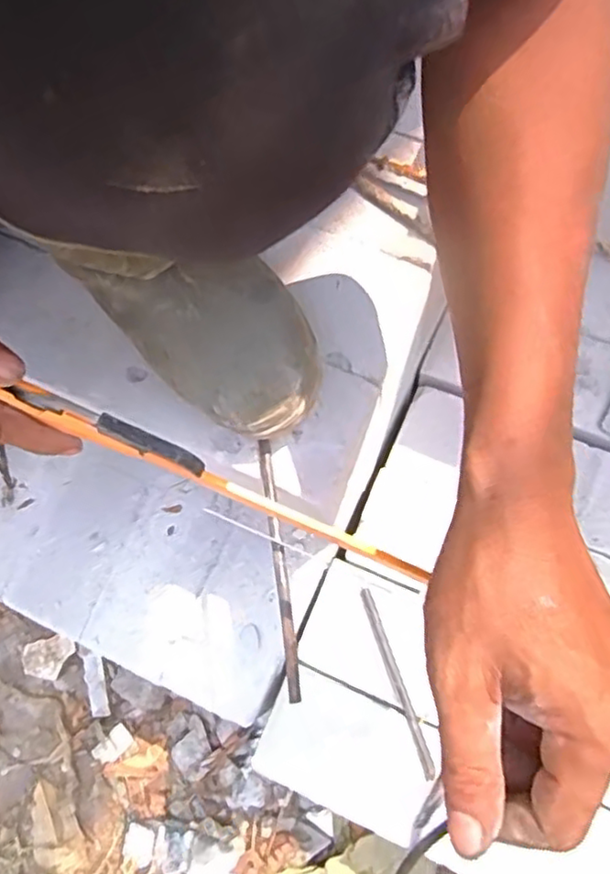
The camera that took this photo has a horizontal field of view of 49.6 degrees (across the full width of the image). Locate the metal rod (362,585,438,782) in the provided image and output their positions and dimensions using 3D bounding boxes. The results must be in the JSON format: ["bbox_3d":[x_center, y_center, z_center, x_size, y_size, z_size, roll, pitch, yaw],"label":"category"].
[{"bbox_3d":[0.084,0.223,0.606,0.010,0.012,0.168,-19,73,0],"label":"metal rod"}]

